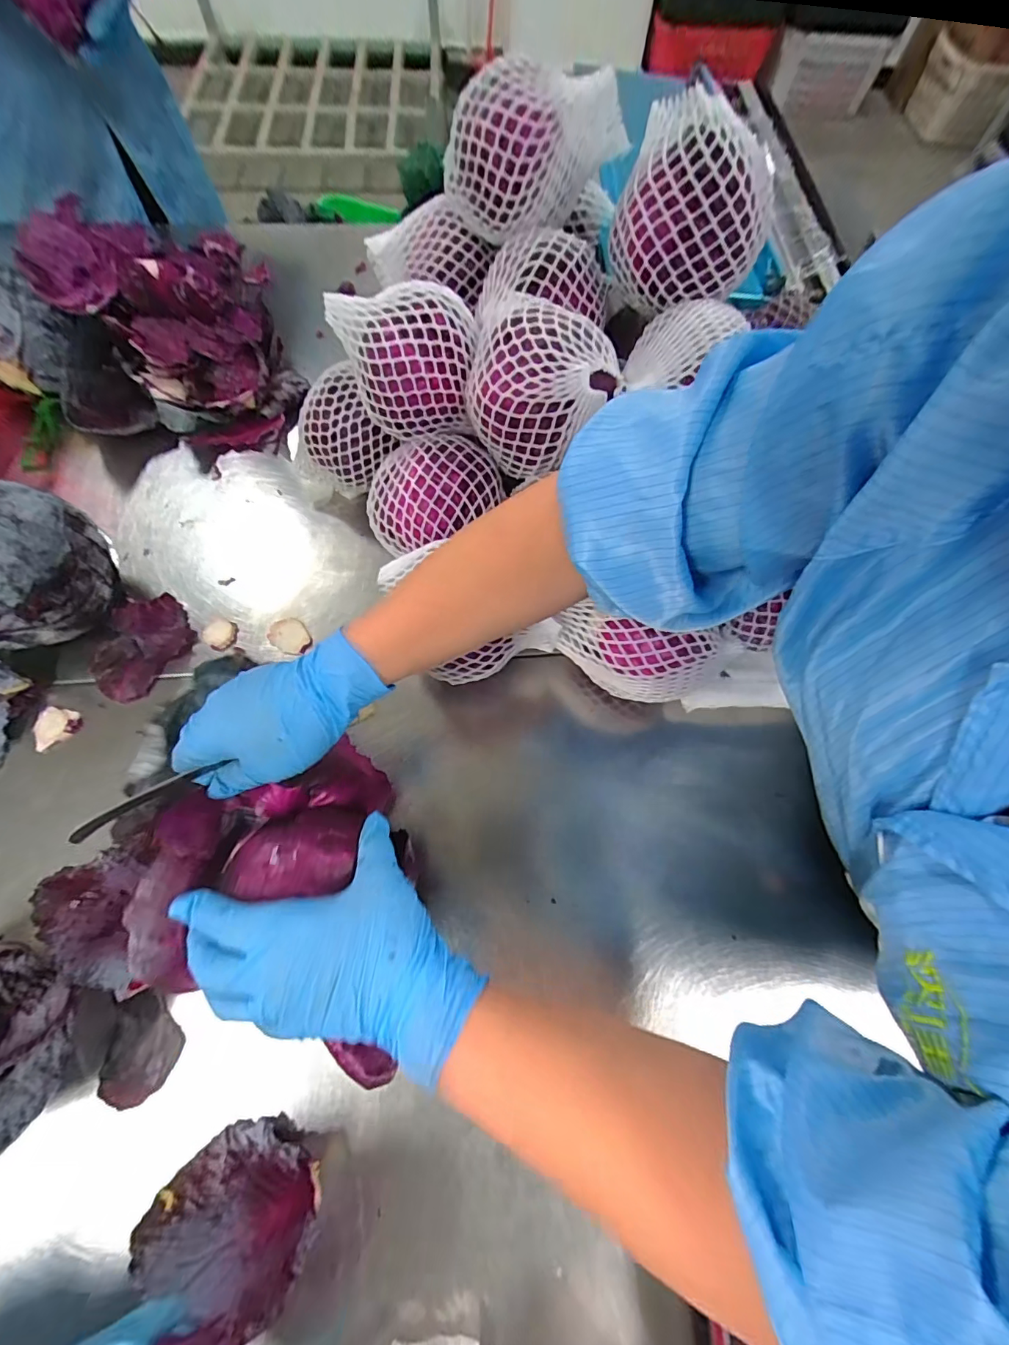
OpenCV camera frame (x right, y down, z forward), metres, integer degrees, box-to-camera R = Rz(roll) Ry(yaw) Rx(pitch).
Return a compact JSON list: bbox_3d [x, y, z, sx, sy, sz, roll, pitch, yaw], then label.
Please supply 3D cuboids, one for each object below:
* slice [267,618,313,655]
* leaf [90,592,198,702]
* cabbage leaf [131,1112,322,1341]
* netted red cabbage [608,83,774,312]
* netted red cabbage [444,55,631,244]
[{"bbox_3d":[-0.227,-0.040,0.500,0.045,0.004,0.035,43,73,13],"label":"slice"},{"bbox_3d":[-0.370,-0.029,0.485,0.079,0.018,0.110,31,70,9],"label":"leaf"},{"bbox_3d":[-0.181,0.364,0.323,0.105,0.041,0.079,18,69,4],"label":"cabbage leaf"},{"bbox_3d":[0.157,-0.383,0.398,0.129,0.102,0.107,21,69,6],"label":"netted red cabbage"},{"bbox_3d":[0.027,-0.457,0.427,0.168,0.094,0.109,2,68,-2],"label":"netted red cabbage"}]

